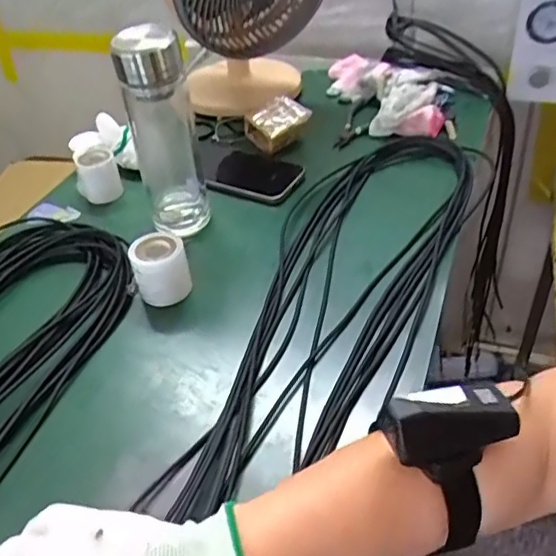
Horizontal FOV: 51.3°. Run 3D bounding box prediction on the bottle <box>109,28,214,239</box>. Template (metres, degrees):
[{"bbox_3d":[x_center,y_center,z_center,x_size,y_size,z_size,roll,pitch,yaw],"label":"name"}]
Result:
[{"bbox_3d":[-0.119,-0.153,0.601,0.065,0.198,0.054,-16,41,-11],"label":"bottle"}]

